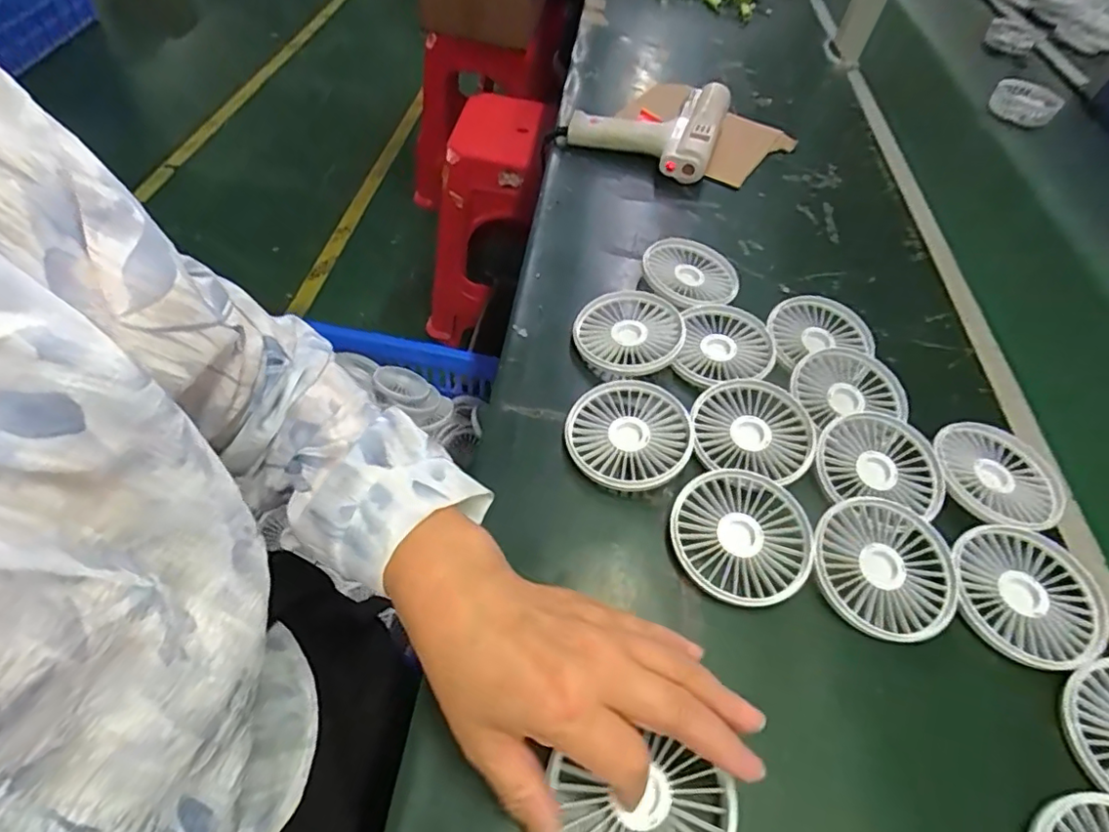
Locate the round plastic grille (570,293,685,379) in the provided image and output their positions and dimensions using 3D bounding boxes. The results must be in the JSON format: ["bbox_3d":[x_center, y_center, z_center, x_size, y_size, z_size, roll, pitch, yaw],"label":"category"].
[{"bbox_3d":[0.060,-0.070,0.473,0.086,0.021,0.084,3,52,-4],"label":"round plastic grille"}]

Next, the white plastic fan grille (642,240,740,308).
[{"bbox_3d":[0.124,-0.126,0.528,0.087,0.015,0.089,11,52,3],"label":"white plastic fan grille"}]

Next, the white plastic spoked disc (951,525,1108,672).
[{"bbox_3d":[0.300,0.111,0.359,0.089,0.009,0.086,3,52,-4],"label":"white plastic spoked disc"}]

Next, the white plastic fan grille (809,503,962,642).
[{"bbox_3d":[0.208,0.094,0.364,0.093,0.015,0.084,-31,61,-26],"label":"white plastic fan grille"}]

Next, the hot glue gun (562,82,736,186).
[{"bbox_3d":[0.108,-0.344,0.687,0.170,0.066,0.159,21,53,10],"label":"hot glue gun"}]

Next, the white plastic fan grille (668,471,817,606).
[{"bbox_3d":[0.119,0.075,0.364,0.087,0.016,0.083,1,52,-5],"label":"white plastic fan grille"}]

